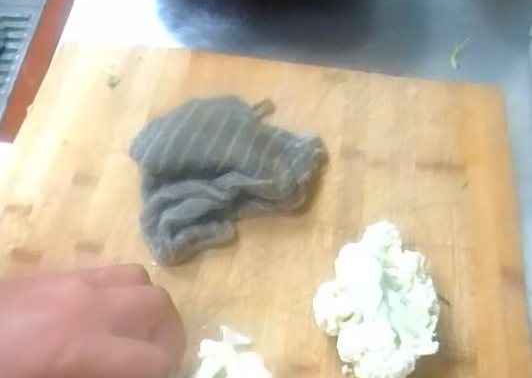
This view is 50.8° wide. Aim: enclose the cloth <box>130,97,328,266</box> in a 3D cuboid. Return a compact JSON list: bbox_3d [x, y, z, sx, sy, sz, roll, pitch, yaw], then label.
[{"bbox_3d":[-0.029,-0.024,0.417,0.151,0.043,0.108,-23,61,-15],"label":"cloth"}]

